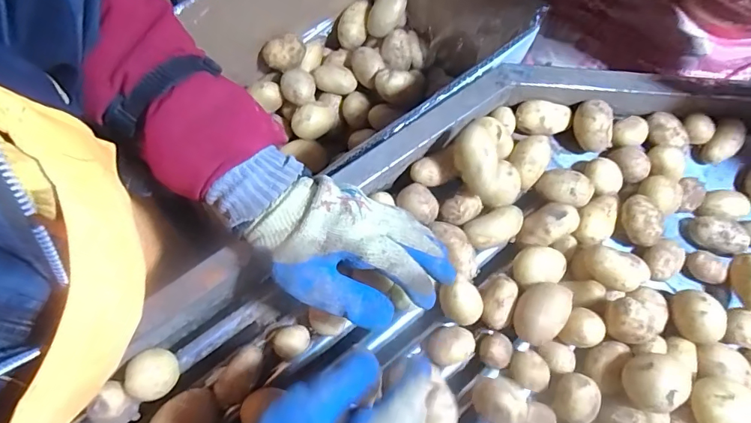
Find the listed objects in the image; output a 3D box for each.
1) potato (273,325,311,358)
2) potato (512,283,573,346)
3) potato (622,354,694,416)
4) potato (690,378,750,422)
[{"bbox_3d":[-0.075,0.119,0.420,0.031,0.023,0.026,-28,77,-9],"label":"potato"},{"bbox_3d":[0.149,0.089,0.420,0.038,0.035,0.057,33,76,7],"label":"potato"},{"bbox_3d":[0.238,0.148,0.400,0.044,0.043,0.047,7,74,0],"label":"potato"},{"bbox_3d":[0.301,0.171,0.401,0.047,0.038,0.047,12,74,2],"label":"potato"}]

